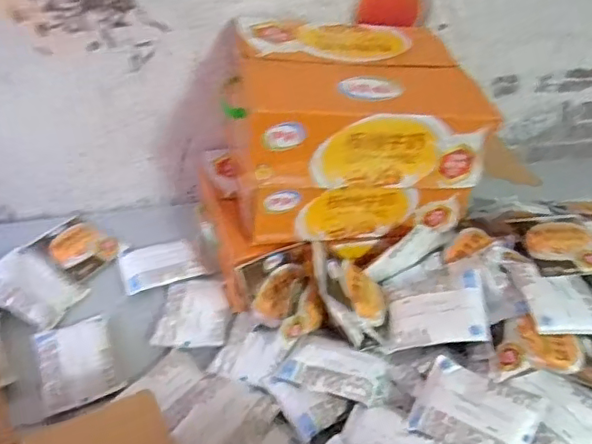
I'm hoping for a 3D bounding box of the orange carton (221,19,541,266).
[{"bbox_3d":[0.070,-0.124,0.829,0.317,0.240,0.275,-7,42,-13],"label":"orange carton"}]

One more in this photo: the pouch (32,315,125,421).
[{"bbox_3d":[-0.290,0.182,0.754,0.095,0.024,0.119,-17,45,-23],"label":"pouch"}]

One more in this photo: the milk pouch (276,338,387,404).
[{"bbox_3d":[0.052,0.188,0.739,0.131,0.019,0.078,17,43,14],"label":"milk pouch"}]

